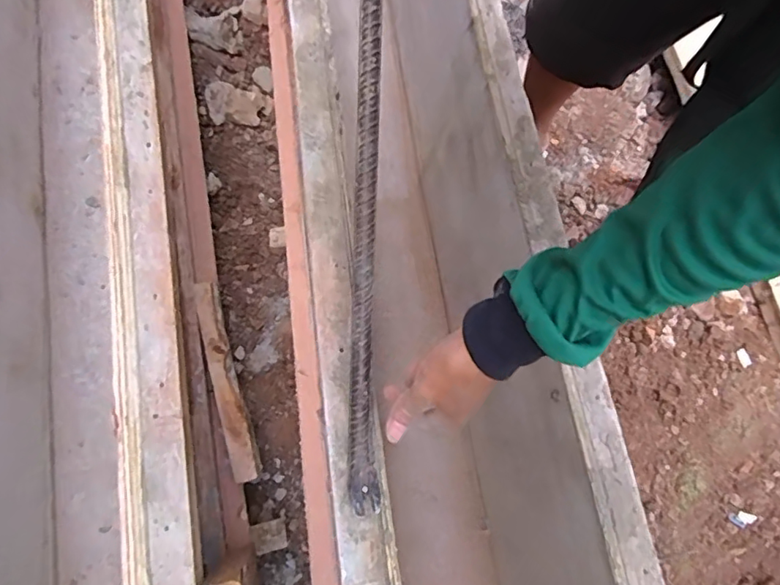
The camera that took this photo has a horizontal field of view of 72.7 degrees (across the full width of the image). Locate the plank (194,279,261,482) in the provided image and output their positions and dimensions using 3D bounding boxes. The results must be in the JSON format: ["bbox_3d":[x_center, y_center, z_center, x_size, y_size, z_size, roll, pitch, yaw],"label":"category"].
[{"bbox_3d":[-0.247,0.125,0.779,0.042,0.027,0.297,-17,76,-6],"label":"plank"}]

